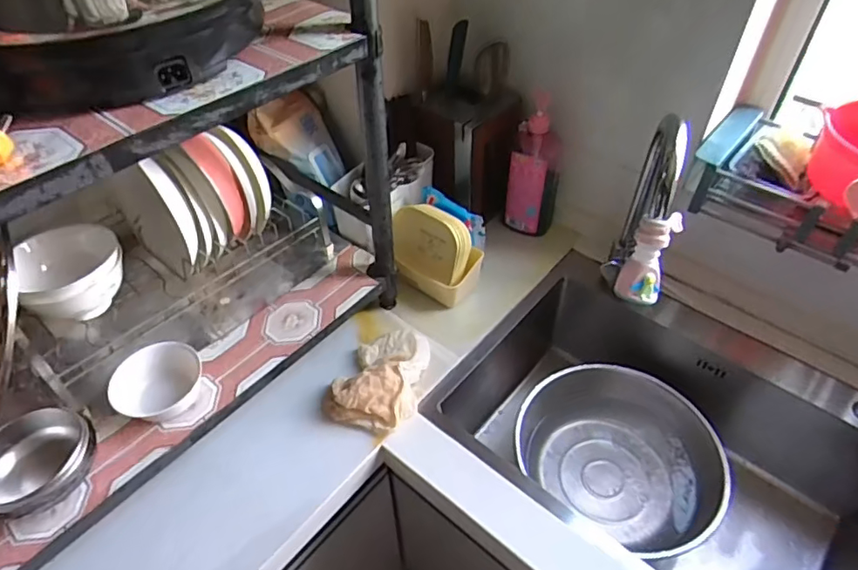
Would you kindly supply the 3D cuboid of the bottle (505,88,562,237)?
[{"bbox_3d":[0.189,-0.209,0.993,0.085,0.260,0.071,9,47,9],"label":"bottle"}]

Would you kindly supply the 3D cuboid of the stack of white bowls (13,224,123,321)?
[{"bbox_3d":[-0.469,-0.010,0.737,0.120,0.085,0.114,-34,54,-28],"label":"stack of white bowls"}]

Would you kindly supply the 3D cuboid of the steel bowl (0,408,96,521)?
[{"bbox_3d":[-0.442,0.206,0.623,0.122,0.064,0.104,-14,47,-13],"label":"steel bowl"}]

